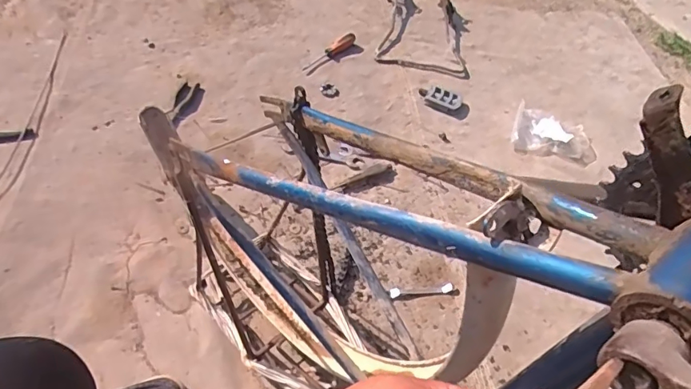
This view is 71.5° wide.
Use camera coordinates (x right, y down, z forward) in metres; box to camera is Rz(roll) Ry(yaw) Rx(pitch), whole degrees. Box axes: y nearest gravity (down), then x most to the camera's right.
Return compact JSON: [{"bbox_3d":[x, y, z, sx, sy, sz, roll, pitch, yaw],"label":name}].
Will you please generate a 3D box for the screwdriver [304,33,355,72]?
[{"bbox_3d":[-0.042,-0.376,1.270,0.023,0.032,0.182,40,57,21],"label":"screwdriver"}]

